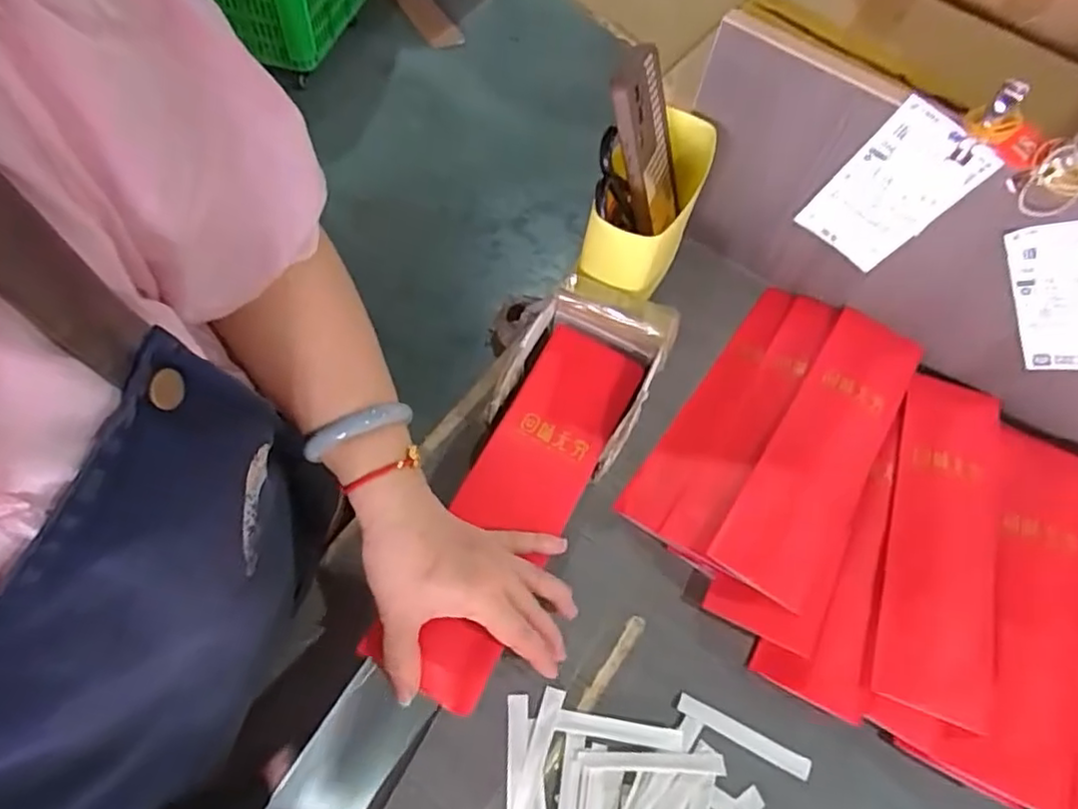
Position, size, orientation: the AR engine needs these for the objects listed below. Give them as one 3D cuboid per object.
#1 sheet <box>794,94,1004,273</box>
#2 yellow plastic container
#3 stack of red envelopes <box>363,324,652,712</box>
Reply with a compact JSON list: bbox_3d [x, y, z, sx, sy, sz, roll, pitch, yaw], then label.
[{"bbox_3d":[0.263,-0.158,0.487,0.075,0.132,0.006,39,65,3],"label":"sheet"},{"bbox_3d":[0.089,-0.164,0.531,0.071,0.084,0.154,23,63,4],"label":"yellow plastic container"},{"bbox_3d":[-0.013,0.063,0.458,0.088,0.033,0.282,20,63,10],"label":"stack of red envelopes"}]

